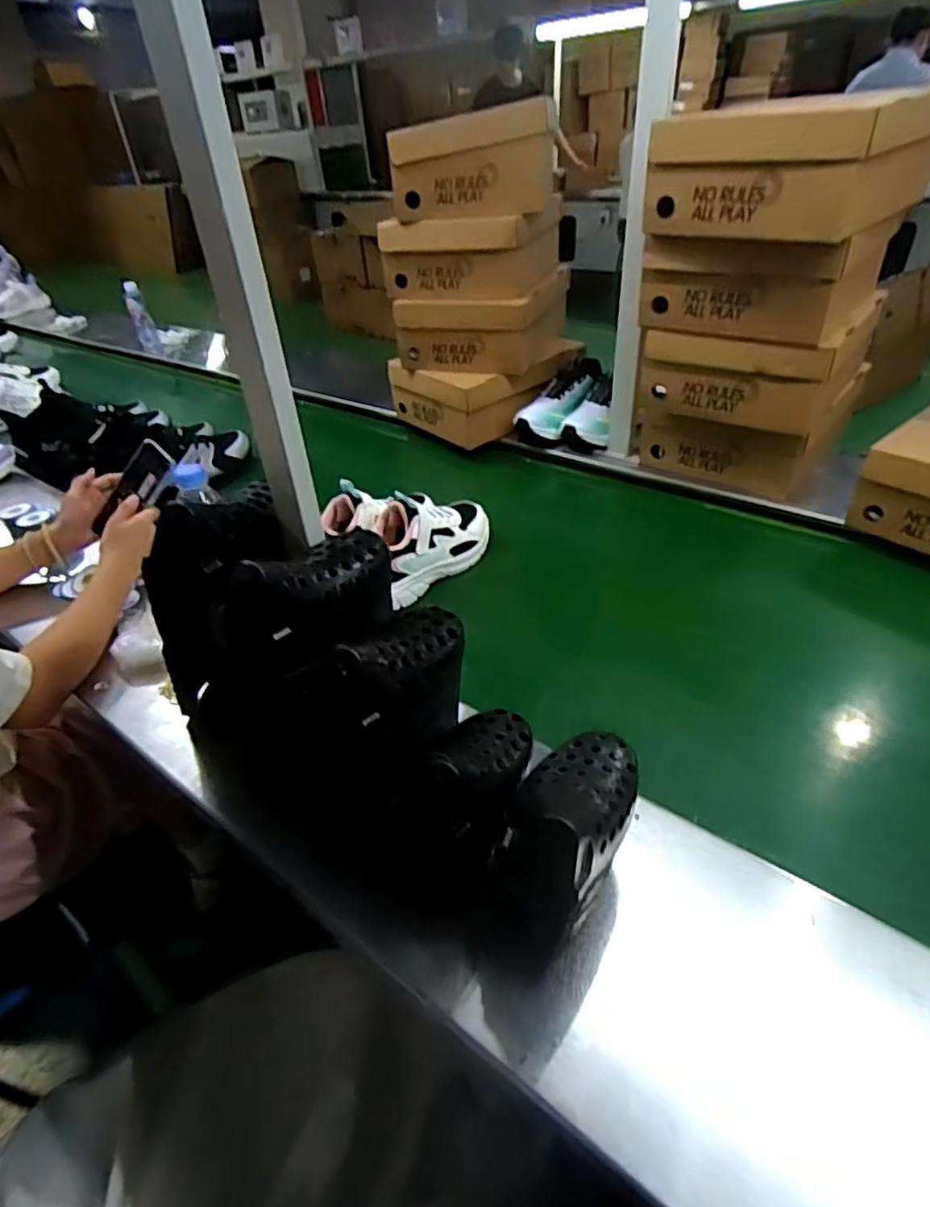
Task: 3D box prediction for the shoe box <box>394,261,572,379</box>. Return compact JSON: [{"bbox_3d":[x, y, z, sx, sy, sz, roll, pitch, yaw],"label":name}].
[{"bbox_3d":[0.037,-0.533,1.172,0.257,0.115,0.256,8,40,17],"label":"shoe box"}]

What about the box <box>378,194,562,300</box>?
[{"bbox_3d":[0.021,-0.633,1.116,0.256,0.113,0.247,8,40,17],"label":"box"}]

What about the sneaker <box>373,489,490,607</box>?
[{"bbox_3d":[-0.047,-0.101,0.867,0.085,0.114,0.212,26,47,34],"label":"sneaker"}]

